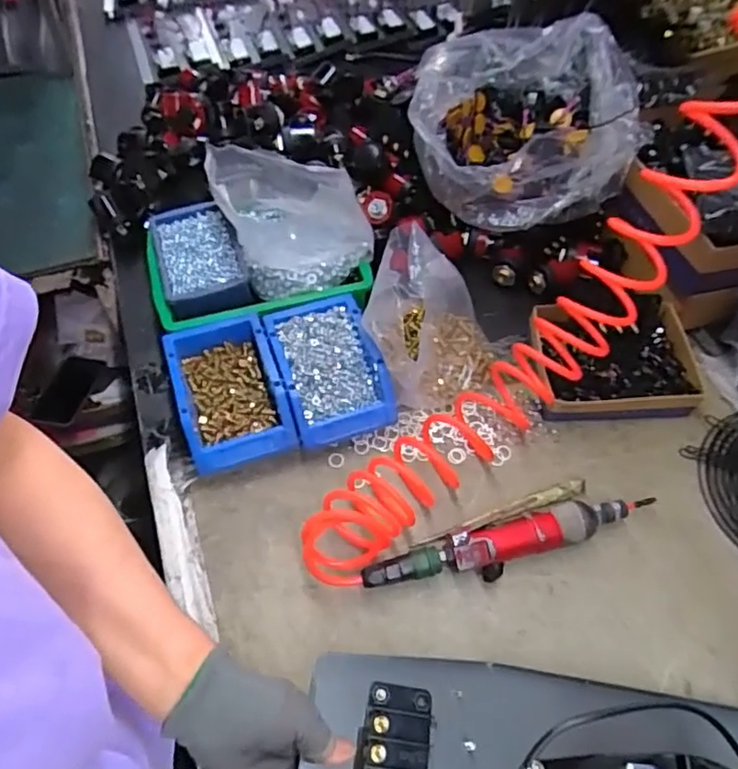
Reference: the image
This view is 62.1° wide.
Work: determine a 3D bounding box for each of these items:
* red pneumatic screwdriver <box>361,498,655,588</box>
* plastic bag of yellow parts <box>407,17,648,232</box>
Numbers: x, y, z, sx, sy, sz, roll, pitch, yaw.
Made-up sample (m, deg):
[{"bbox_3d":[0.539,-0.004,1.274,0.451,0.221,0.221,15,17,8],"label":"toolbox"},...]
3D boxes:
[{"bbox_3d":[0.138,0.151,0.590,0.289,0.035,0.048,-17,58,-11],"label":"red pneumatic screwdriver"},{"bbox_3d":[0.181,-0.298,0.729,0.268,0.182,0.197,-20,58,-13],"label":"plastic bag of yellow parts"}]

